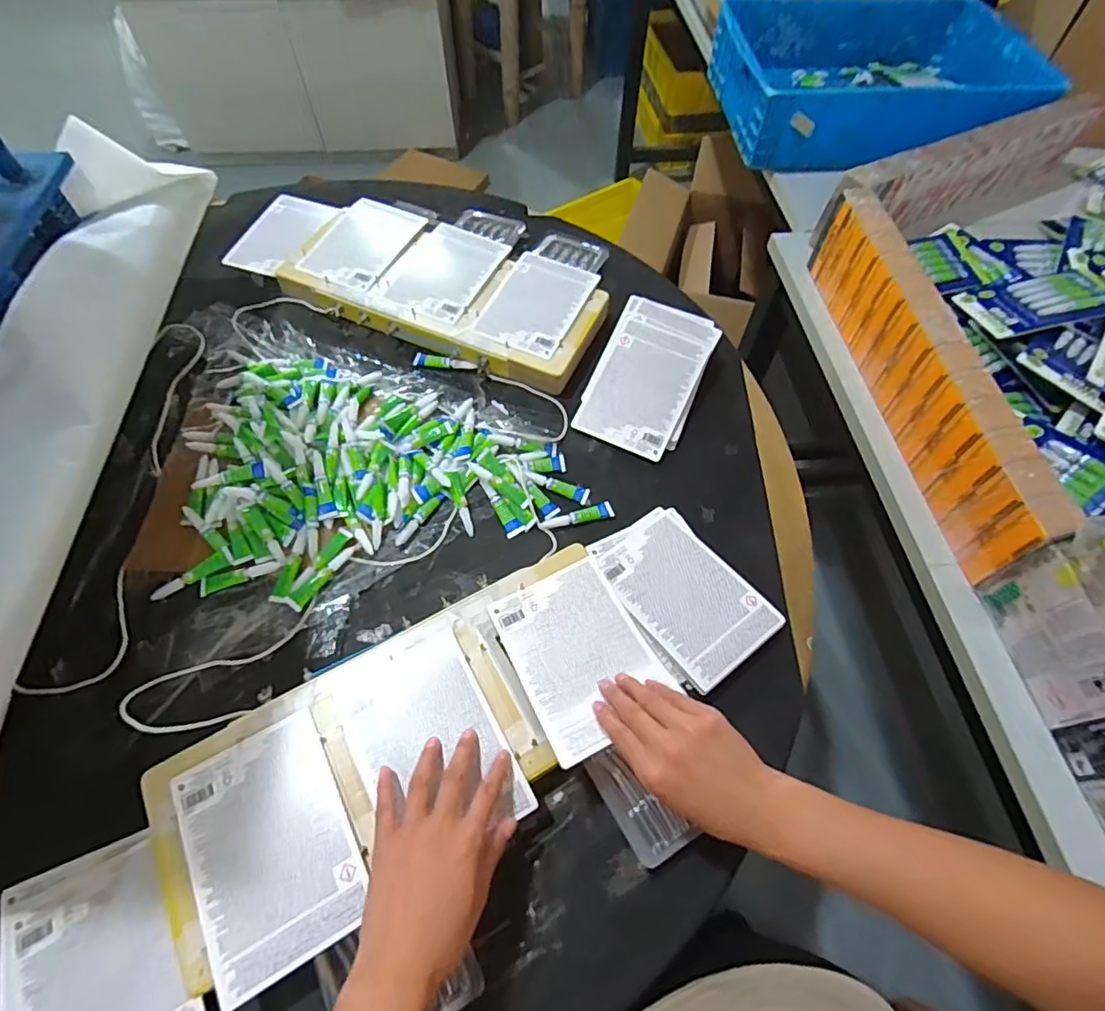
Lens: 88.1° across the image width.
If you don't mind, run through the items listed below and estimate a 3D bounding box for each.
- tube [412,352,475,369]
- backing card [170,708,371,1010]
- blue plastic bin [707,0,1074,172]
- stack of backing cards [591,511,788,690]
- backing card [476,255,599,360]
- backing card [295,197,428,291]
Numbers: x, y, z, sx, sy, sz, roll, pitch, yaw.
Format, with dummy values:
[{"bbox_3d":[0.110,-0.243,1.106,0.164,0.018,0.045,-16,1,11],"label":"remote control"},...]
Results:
[{"bbox_3d":[-0.138,-0.183,0.737,0.082,0.014,0.015,14,60,7],"label":"tube"},{"bbox_3d":[-0.218,0.263,0.444,0.115,0.005,0.166,-26,63,-16],"label":"backing card"},{"bbox_3d":[0.563,-0.762,1.023,0.494,0.120,0.385,-5,59,-4],"label":"blue plastic bin"},{"bbox_3d":[0.132,0.086,0.588,0.119,0.019,0.182,-31,65,-18],"label":"stack of backing cards"},{"bbox_3d":[-0.018,-0.270,0.752,0.114,0.009,0.167,22,61,12],"label":"backing card"},{"bbox_3d":[-0.265,-0.374,0.808,0.115,0.009,0.175,19,61,10],"label":"backing card"}]

